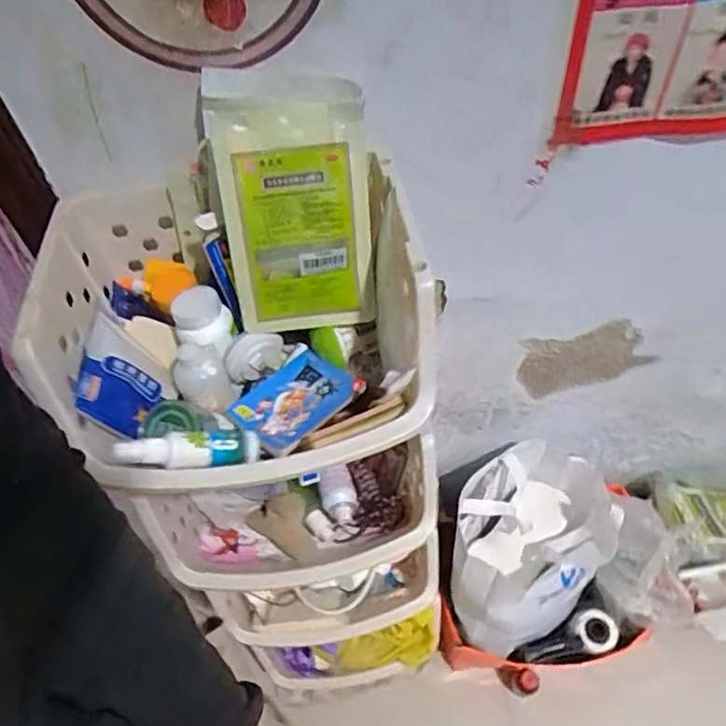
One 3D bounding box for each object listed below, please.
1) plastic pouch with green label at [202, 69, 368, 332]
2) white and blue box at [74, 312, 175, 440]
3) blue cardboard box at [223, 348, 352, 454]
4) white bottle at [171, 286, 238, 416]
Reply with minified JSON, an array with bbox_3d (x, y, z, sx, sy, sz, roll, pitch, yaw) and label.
[{"bbox_3d":[-0.062,-0.135,0.528,0.129,0.216,0.037,-4,22,-9],"label":"plastic pouch with green label"},{"bbox_3d":[-0.211,0.017,0.533,0.016,0.094,0.099,-22,44,24],"label":"white and blue box"},{"bbox_3d":[-0.065,0.034,0.554,0.083,0.015,0.101,34,61,29],"label":"blue cardboard box"},{"bbox_3d":[-0.153,-0.016,0.566,0.057,0.051,0.116,-4,91,3],"label":"white bottle"}]

